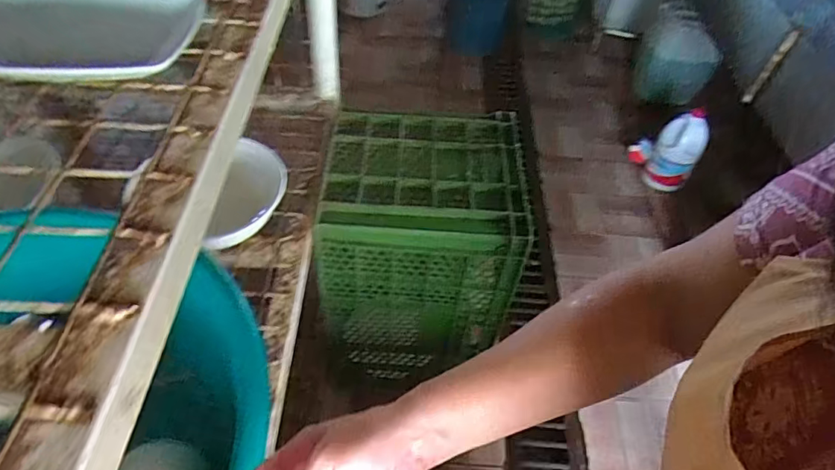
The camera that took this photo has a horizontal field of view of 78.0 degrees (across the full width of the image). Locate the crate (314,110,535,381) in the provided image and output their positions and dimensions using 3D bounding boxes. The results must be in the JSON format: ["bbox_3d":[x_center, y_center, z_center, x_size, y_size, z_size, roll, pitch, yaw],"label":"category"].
[{"bbox_3d":[0.004,0.034,1.142,0.374,0.499,0.322,5,49,-1],"label":"crate"}]

